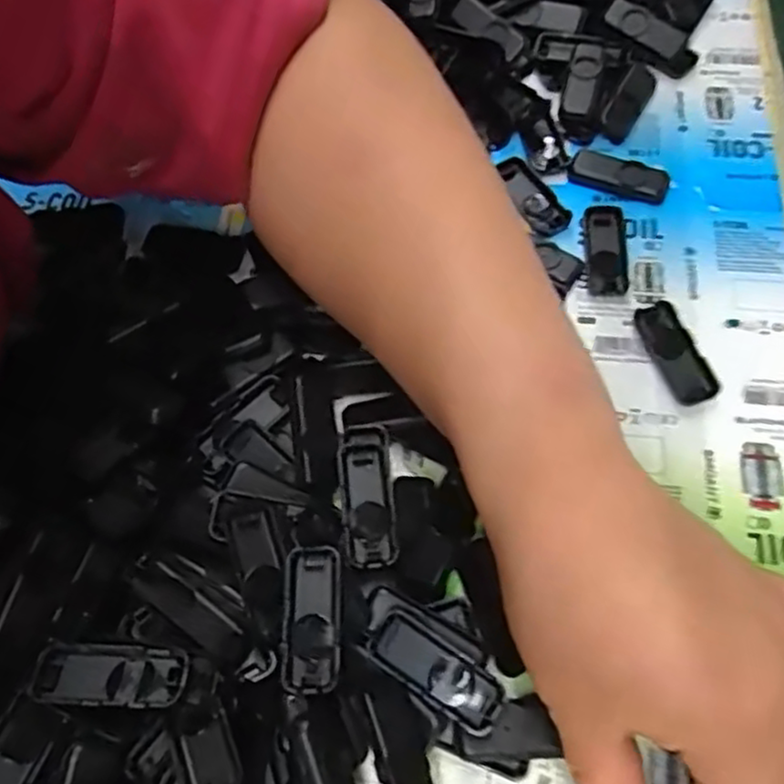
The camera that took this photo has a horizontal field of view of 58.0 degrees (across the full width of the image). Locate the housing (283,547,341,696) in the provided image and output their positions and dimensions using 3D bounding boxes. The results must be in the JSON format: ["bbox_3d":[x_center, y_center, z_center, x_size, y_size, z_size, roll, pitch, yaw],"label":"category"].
[{"bbox_3d":[-0.027,0.076,0.238,0.019,0.005,0.046,-2,64,3],"label":"housing"}]

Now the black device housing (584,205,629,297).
[{"bbox_3d":[0.095,-0.063,0.312,0.017,0.004,0.048,3,65,5],"label":"black device housing"}]

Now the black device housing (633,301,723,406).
[{"bbox_3d":[0.115,-0.016,0.289,0.017,0.006,0.046,-20,65,-6],"label":"black device housing"}]

